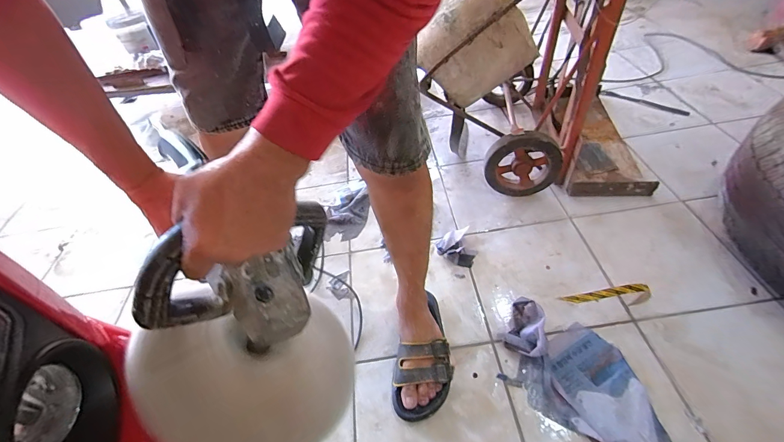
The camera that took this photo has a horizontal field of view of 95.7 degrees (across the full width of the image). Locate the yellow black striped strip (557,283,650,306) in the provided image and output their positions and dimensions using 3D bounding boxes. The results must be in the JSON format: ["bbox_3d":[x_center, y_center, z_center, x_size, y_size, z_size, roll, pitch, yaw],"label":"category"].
[{"bbox_3d":[0.470,0.166,0.788,0.180,0.018,0.045,-7,38,8],"label":"yellow black striped strip"}]

